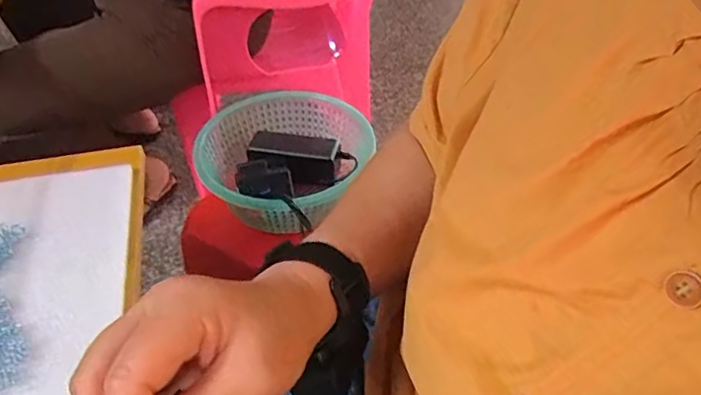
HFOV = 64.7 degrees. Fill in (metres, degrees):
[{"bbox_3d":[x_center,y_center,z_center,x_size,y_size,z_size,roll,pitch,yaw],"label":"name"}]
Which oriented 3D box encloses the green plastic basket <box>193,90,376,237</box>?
[{"bbox_3d":[-0.097,-0.055,0.783,0.214,0.092,0.253,11,45,12],"label":"green plastic basket"}]

